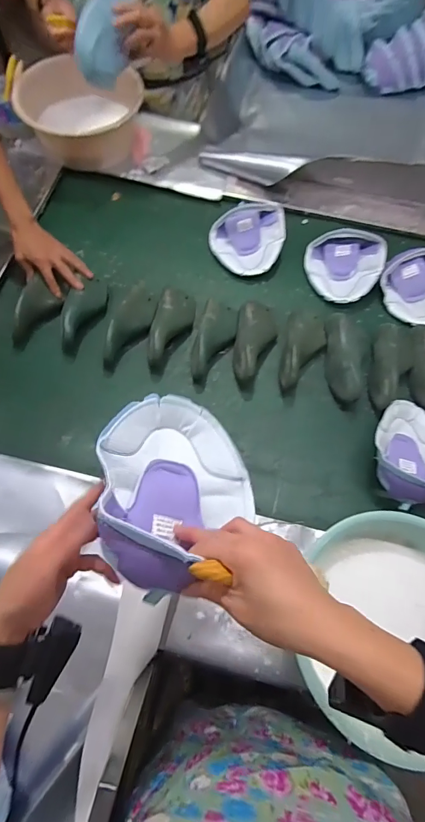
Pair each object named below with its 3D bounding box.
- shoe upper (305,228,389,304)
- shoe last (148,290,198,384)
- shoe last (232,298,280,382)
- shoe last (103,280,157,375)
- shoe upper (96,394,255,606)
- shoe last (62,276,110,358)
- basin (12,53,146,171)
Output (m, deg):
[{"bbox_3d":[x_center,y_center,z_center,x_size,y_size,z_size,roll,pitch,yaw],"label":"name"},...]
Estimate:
[{"bbox_3d":[0.300,-0.341,0.926,0.177,0.076,0.166,25,69,8],"label":"shoe upper"},{"bbox_3d":[-0.094,-0.182,0.872,0.080,0.061,0.228,18,68,6],"label":"shoe last"},{"bbox_3d":[0.093,-0.152,0.862,0.087,0.056,0.197,8,67,2],"label":"shoe last"},{"bbox_3d":[-0.169,-0.199,0.874,0.079,0.064,0.251,13,67,3],"label":"shoe last"},{"bbox_3d":[-0.030,0.065,0.386,0.135,0.084,0.189,-7,68,-5],"label":"shoe upper"},{"bbox_3d":[-0.278,-0.218,0.876,0.076,0.063,0.202,17,68,5],"label":"shoe last"},{"bbox_3d":[-0.342,-0.766,1.036,0.299,0.117,0.234,13,67,4],"label":"basin"}]

